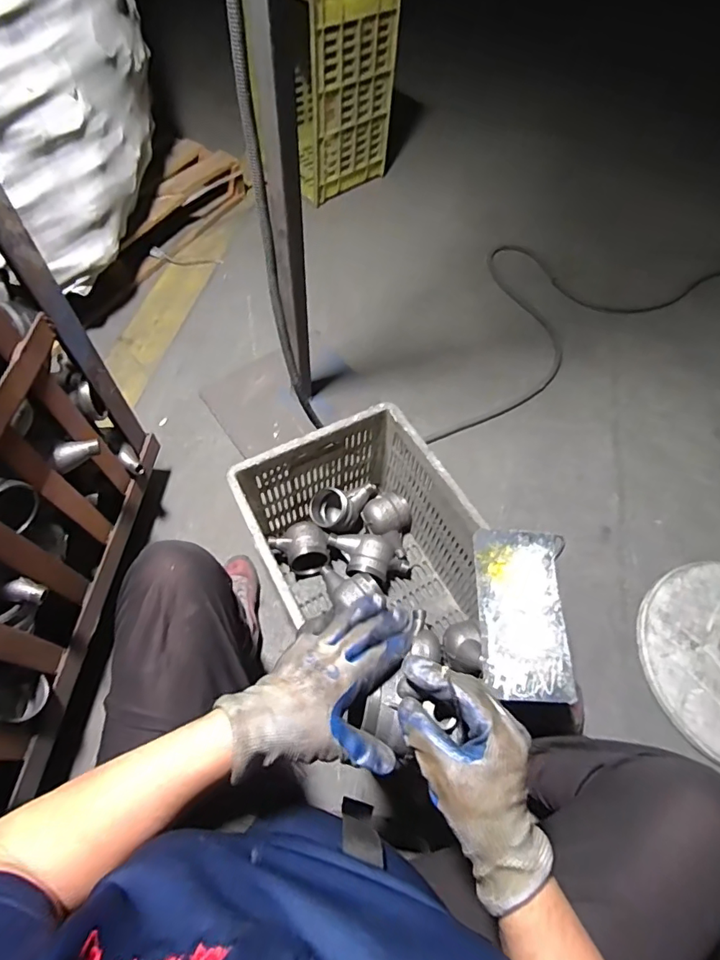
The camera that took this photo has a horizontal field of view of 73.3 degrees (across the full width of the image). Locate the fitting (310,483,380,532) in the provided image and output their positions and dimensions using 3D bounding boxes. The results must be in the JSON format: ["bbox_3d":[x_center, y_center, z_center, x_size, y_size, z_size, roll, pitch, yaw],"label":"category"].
[{"bbox_3d":[-0.033,0.060,0.971,0.135,0.074,0.086,-2,61,-5],"label":"fitting"}]

